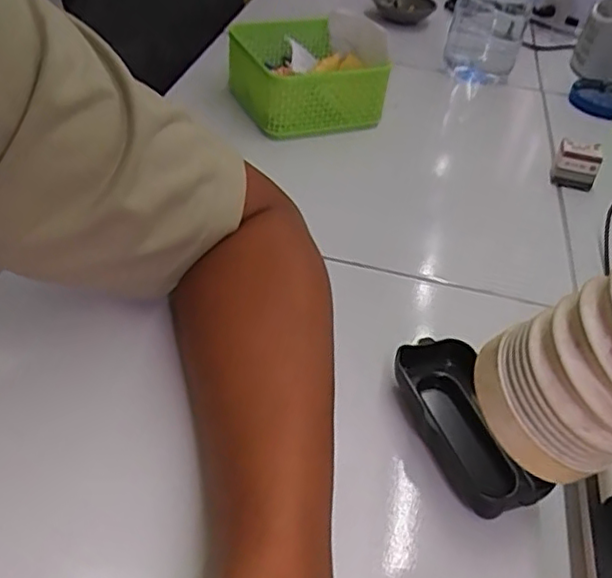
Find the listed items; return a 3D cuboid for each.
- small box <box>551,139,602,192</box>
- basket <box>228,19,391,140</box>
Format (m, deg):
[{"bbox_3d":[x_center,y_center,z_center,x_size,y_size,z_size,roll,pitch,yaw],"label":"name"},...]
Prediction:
[{"bbox_3d":[0.250,-0.114,0.588,0.035,0.040,0.023,11,42,3],"label":"small box"},{"bbox_3d":[-0.001,-0.213,0.636,0.126,0.069,0.134,-14,46,-23],"label":"basket"}]

